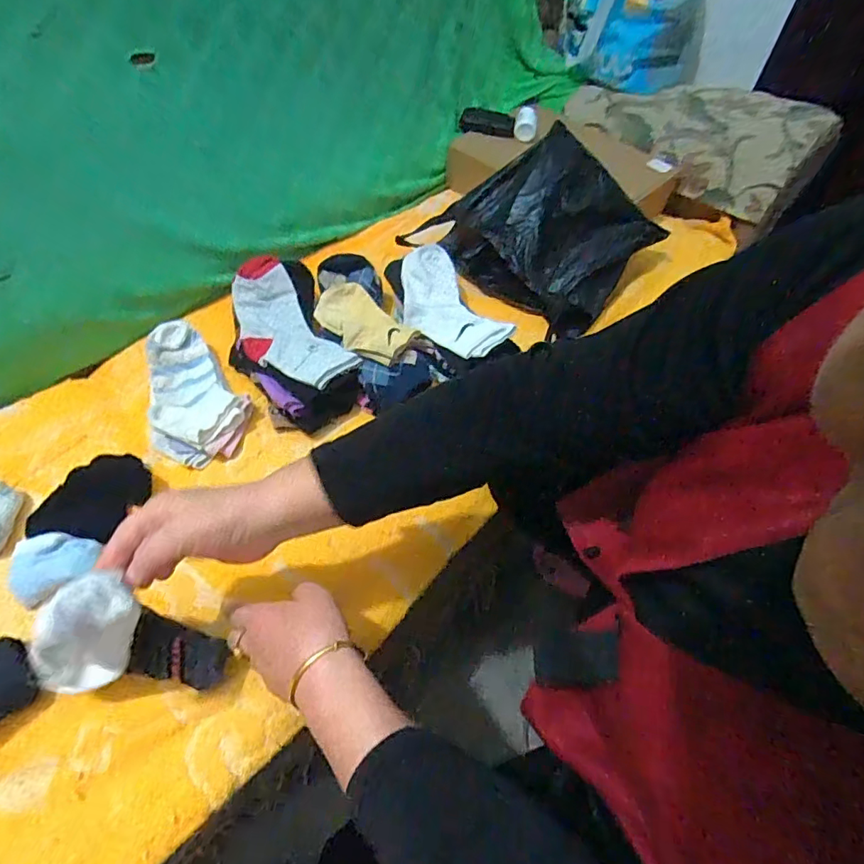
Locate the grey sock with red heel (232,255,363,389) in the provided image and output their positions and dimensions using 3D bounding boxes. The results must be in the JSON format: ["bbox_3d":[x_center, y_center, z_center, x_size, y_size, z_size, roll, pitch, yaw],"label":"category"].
[{"bbox_3d":[-0.194,-0.139,0.656,0.102,0.049,0.231,-30,59,-27],"label":"grey sock with red heel"}]

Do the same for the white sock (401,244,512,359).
[{"bbox_3d":[0.015,-0.180,0.701,0.111,0.031,0.223,-18,54,-20],"label":"white sock"}]

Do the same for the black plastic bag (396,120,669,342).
[{"bbox_3d":[0.172,-0.338,0.805,0.317,0.165,0.274,37,56,23],"label":"black plastic bag"}]

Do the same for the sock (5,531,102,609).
[{"bbox_3d":[-0.358,0.130,0.485,0.067,0.039,0.055,-6,51,-11],"label":"sock"}]

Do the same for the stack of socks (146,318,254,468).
[{"bbox_3d":[-0.301,-0.049,0.624,0.113,0.053,0.191,-30,59,-27],"label":"stack of socks"}]

